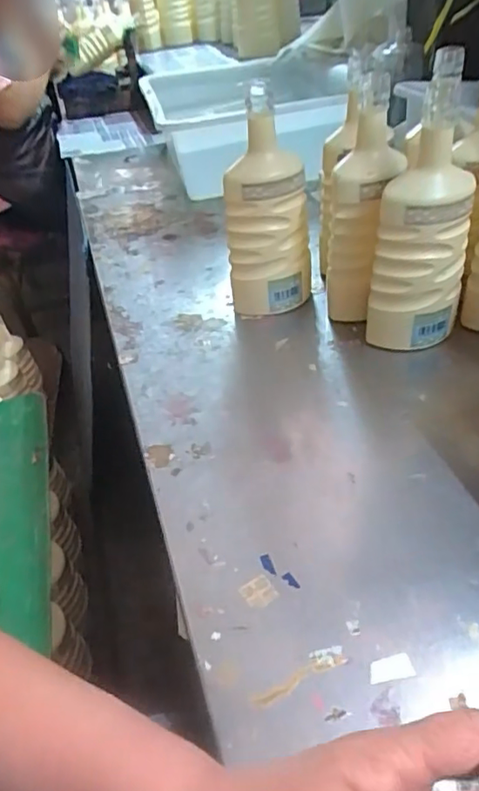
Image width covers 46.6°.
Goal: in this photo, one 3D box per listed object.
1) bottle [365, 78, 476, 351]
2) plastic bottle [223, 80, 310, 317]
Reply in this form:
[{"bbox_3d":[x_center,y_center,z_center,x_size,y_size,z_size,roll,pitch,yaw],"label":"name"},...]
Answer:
[{"bbox_3d":[0.192,-0.169,0.585,0.094,0.252,0.097,8,41,17],"label":"bottle"},{"bbox_3d":[0.033,-0.216,0.660,0.080,0.263,0.079,12,42,21],"label":"plastic bottle"}]

